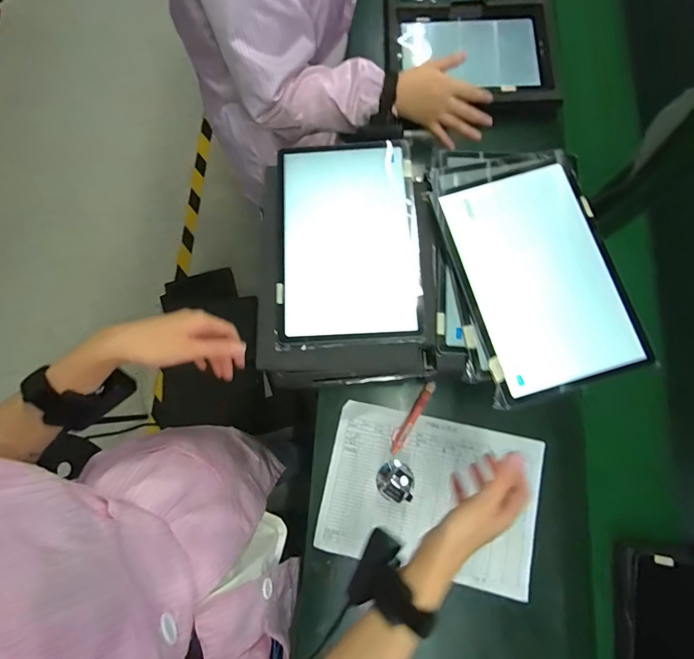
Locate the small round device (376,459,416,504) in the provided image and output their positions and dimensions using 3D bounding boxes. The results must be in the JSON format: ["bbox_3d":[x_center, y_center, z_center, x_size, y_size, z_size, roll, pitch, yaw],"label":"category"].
[{"bbox_3d":[0.069,0.212,0.538,0.052,0.057,0.052,0,77,0],"label":"small round device"}]

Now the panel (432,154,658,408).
[{"bbox_3d":[0.213,-0.060,0.439,0.166,0.012,0.253,-15,79,-1],"label":"panel"}]

